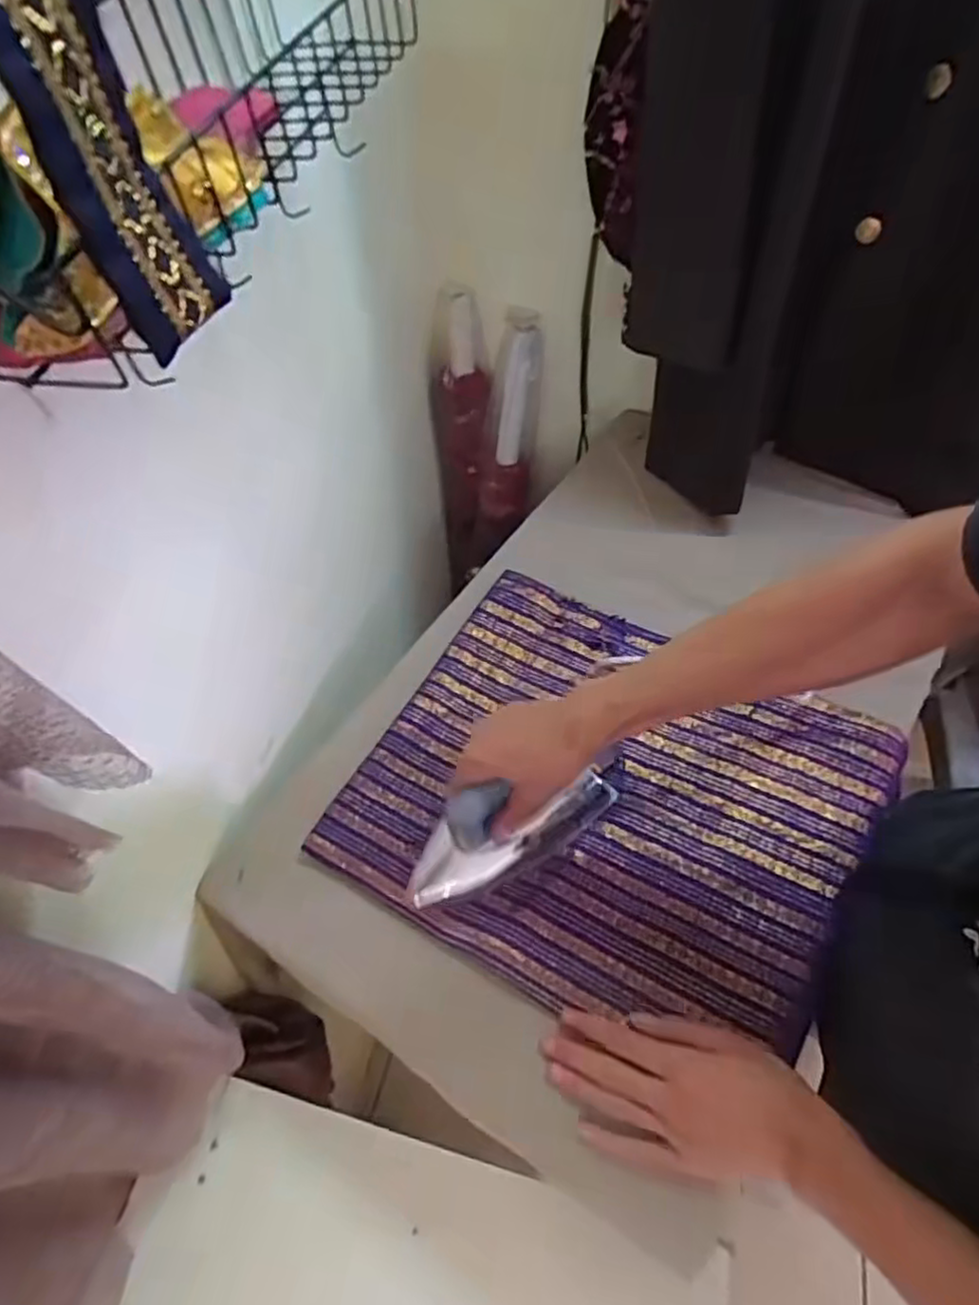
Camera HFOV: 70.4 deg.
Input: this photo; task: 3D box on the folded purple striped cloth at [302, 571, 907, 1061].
[{"bbox_3d":[0.106,0.124,0.640,0.420,0.018,0.363,24,60,21],"label":"folded purple striped cloth"}]

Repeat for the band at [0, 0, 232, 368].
[{"bbox_3d":[-0.136,-0.183,0.222,0.010,0.166,0.045,15,57,20],"label":"band"}]

